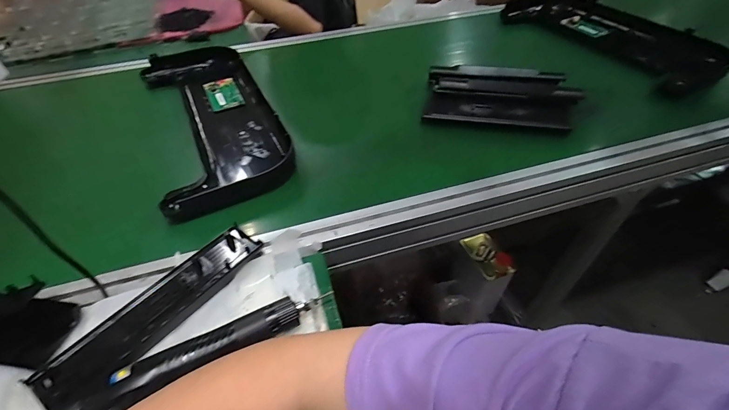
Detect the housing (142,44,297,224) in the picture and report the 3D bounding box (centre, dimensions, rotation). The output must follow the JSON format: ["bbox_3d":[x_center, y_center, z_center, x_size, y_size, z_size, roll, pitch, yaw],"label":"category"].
[{"bbox_3d":[-0.285,-0.170,0.658,0.201,0.050,0.483,-21,51,-16],"label":"housing"}]

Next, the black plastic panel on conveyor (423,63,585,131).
[{"bbox_3d":[0.241,-0.198,0.634,0.251,0.028,0.147,10,66,15],"label":"black plastic panel on conveyor"}]

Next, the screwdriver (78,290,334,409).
[{"bbox_3d":[-0.146,0.141,0.350,0.225,0.041,0.032,-24,52,-18],"label":"screwdriver"}]

